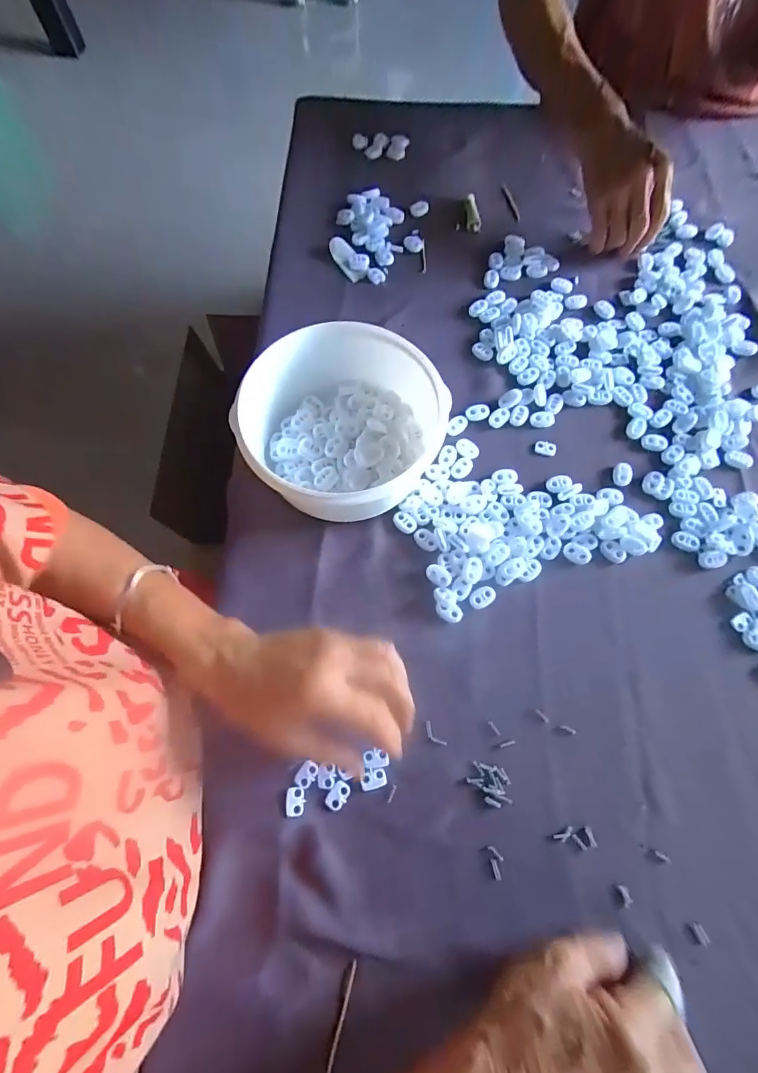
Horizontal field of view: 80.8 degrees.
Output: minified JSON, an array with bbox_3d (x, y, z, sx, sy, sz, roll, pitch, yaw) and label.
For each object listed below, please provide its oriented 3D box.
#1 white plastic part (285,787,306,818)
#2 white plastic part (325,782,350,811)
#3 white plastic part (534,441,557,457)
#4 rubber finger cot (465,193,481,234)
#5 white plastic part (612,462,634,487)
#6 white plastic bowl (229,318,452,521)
[{"bbox_3d":[-0.060,0.190,0.319,0.013,0.004,0.018,-4,71,0],"label":"white plastic part"},{"bbox_3d":[-0.029,0.188,0.322,0.013,0.004,0.019,35,76,12],"label":"white plastic part"},{"bbox_3d":[0.156,-0.083,0.417,0.019,0.004,0.013,13,72,6],"label":"white plastic part"},{"bbox_3d":[0.109,-0.379,0.517,0.016,0.009,0.057,-2,71,1],"label":"rubber finger cot"},{"bbox_3d":[0.223,-0.057,0.406,0.018,0.004,0.023,15,72,6],"label":"white plastic part"},{"bbox_3d":[-0.031,-0.097,0.382,0.158,0.076,0.149,0,71,1],"label":"white plastic bowl"}]

